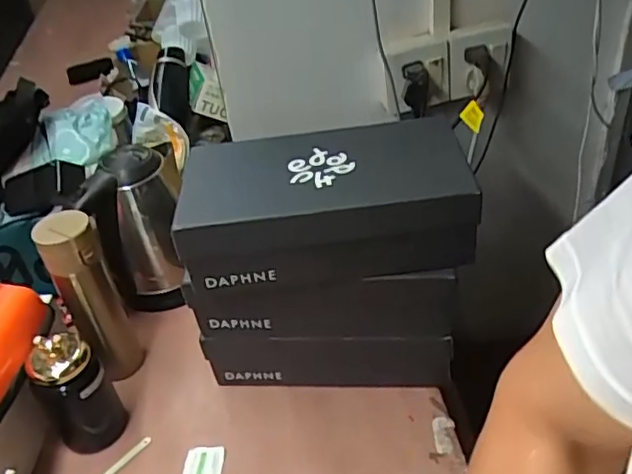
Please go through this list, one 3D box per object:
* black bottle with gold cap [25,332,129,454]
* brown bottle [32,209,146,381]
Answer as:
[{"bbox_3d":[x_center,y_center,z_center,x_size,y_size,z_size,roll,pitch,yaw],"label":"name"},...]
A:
[{"bbox_3d":[-0.279,0.174,0.708,0.078,0.158,0.077,-30,43,-26],"label":"black bottle with gold cap"},{"bbox_3d":[-0.275,0.080,0.760,0.063,0.243,0.053,-26,41,-22],"label":"brown bottle"}]

